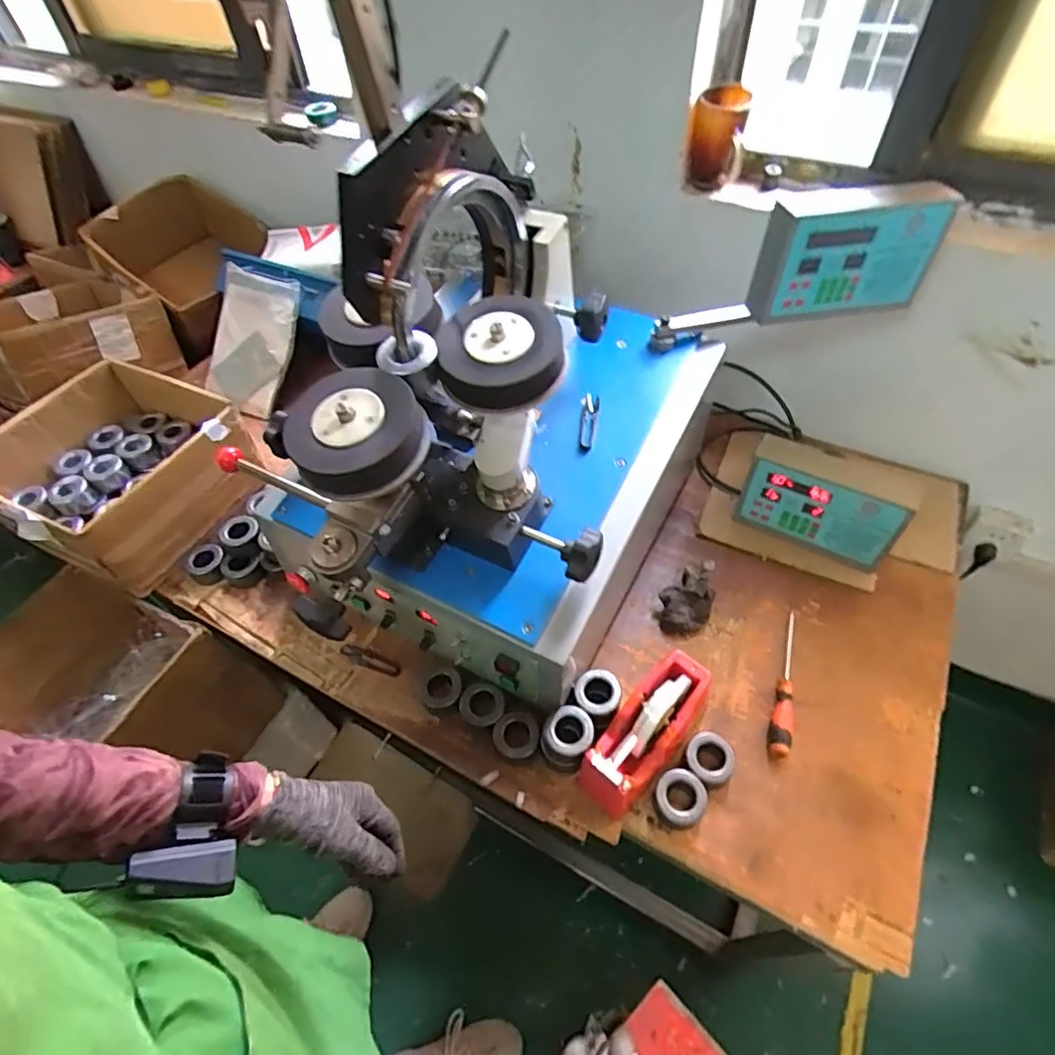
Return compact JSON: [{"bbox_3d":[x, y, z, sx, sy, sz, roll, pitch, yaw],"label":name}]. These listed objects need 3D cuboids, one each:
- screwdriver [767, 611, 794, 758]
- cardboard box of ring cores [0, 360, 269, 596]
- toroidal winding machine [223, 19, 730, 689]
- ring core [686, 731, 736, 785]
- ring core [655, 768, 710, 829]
[{"bbox_3d":[0.361,0.212,0.808,0.026,0.024,0.223,16,55,15],"label":"screwdriver"},{"bbox_3d":[-0.701,-0.105,1.006,0.355,0.154,0.342,23,58,20],"label":"cardboard box of ring cores"},{"bbox_3d":[-0.054,-0.146,0.739,0.433,0.499,0.622,23,58,20],"label":"toroidal winding machine"},{"bbox_3d":[0.232,0.298,0.745,0.060,0.037,0.059,-2,52,3],"label":"ring core"},{"bbox_3d":[0.190,0.335,0.716,0.061,0.035,0.061,-2,52,3],"label":"ring core"}]

